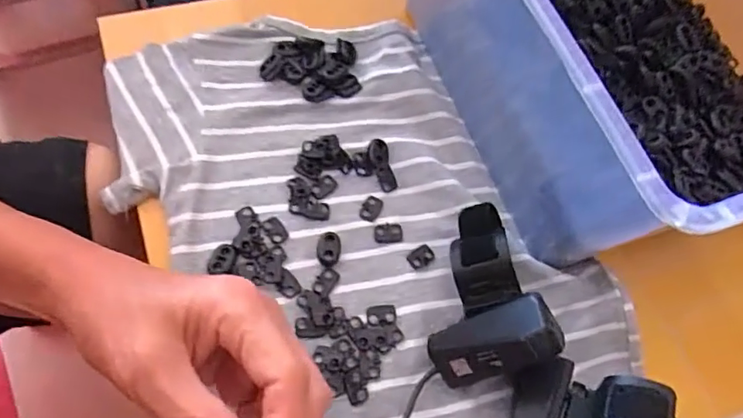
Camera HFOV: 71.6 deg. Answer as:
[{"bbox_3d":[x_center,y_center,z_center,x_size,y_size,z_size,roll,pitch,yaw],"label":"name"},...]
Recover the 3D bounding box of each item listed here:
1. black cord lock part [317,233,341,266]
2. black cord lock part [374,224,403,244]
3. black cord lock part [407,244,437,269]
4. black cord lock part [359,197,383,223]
[{"bbox_3d":[-0.027,0.026,0.326,0.015,0.005,0.022,2,65,-6],"label":"black cord lock part"},{"bbox_3d":[0.011,0.016,0.336,0.018,0.004,0.013,0,65,-7],"label":"black cord lock part"},{"bbox_3d":[0.032,0.031,0.332,0.017,0.004,0.012,-36,74,-20],"label":"black cord lock part"},{"bbox_3d":[0.000,-0.001,0.341,0.013,0.004,0.018,25,65,5],"label":"black cord lock part"}]

